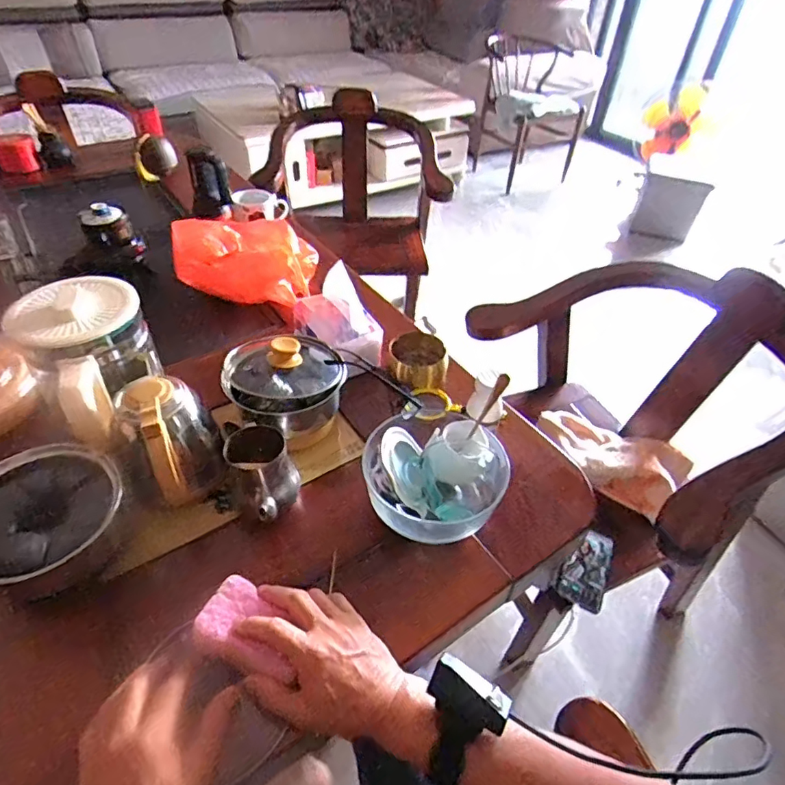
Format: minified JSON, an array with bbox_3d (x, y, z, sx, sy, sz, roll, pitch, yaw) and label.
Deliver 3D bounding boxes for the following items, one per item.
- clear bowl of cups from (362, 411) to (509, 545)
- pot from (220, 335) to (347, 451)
[{"bbox_3d":[0.053,0.099,0.643,0.168,0.091,0.167,2,44,-2],"label":"clear bowl of cups"},{"bbox_3d":[-0.149,-0.015,0.710,0.154,0.130,0.129,-17,47,-19],"label":"pot"}]

